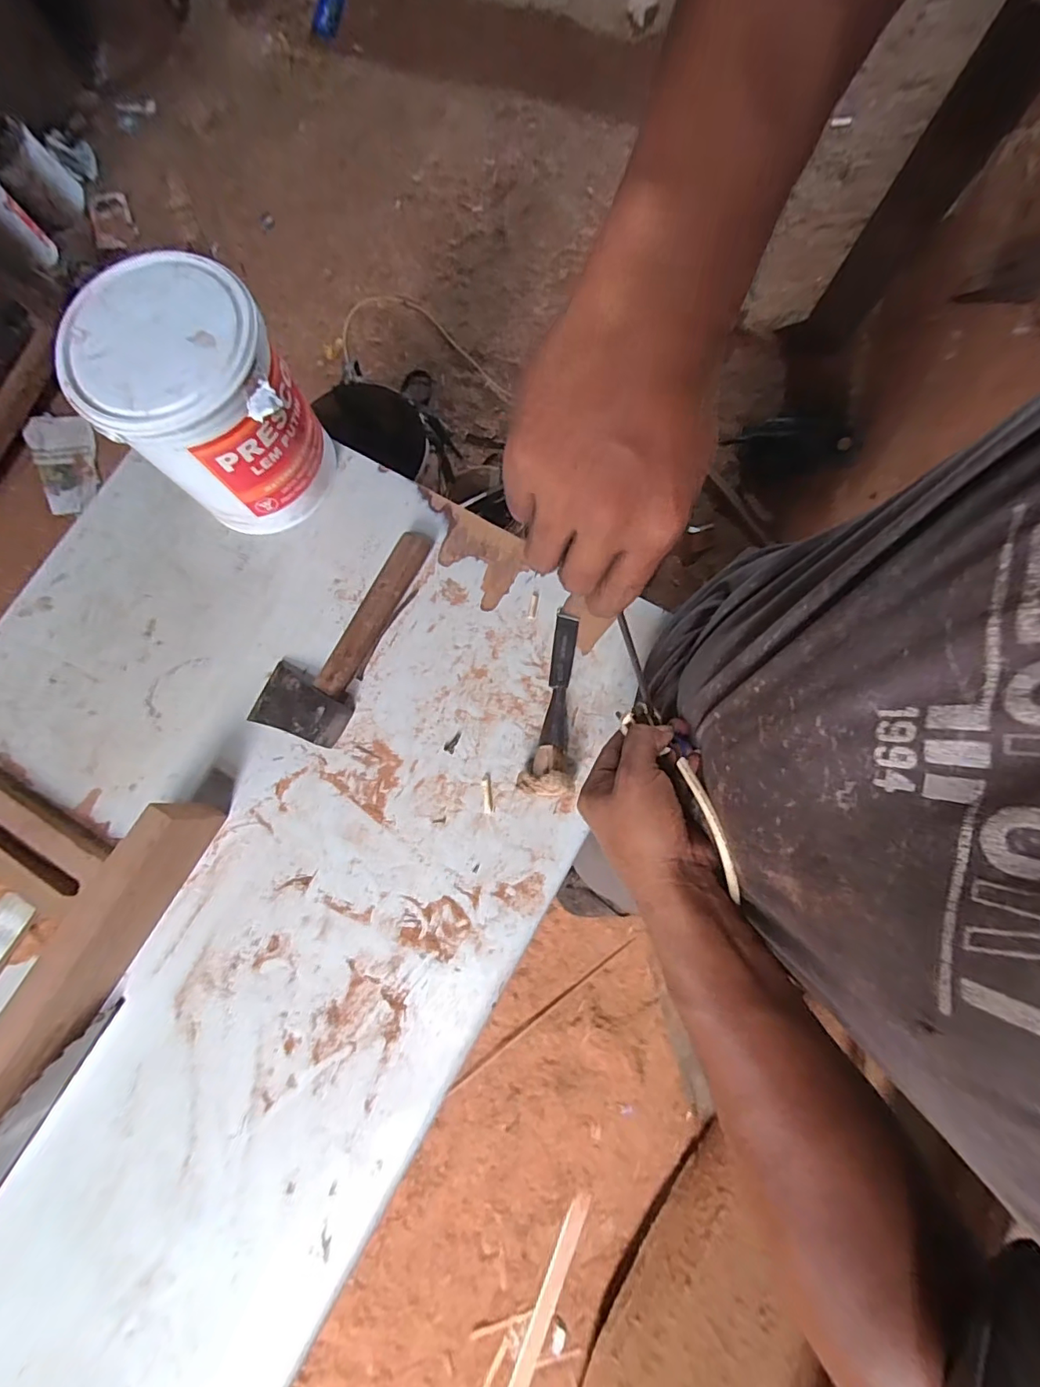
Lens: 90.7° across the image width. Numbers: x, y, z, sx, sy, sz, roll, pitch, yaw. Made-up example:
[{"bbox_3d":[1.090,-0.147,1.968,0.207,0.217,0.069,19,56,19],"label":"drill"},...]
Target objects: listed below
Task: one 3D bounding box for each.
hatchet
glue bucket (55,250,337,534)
[{"bbox_3d":[-0.205,-0.079,0.593,0.108,0.032,0.270,23,79,4],"label":"hatchet"},{"bbox_3d":[-0.308,-0.285,0.539,0.161,0.214,0.154,0,79,0],"label":"glue bucket"}]

